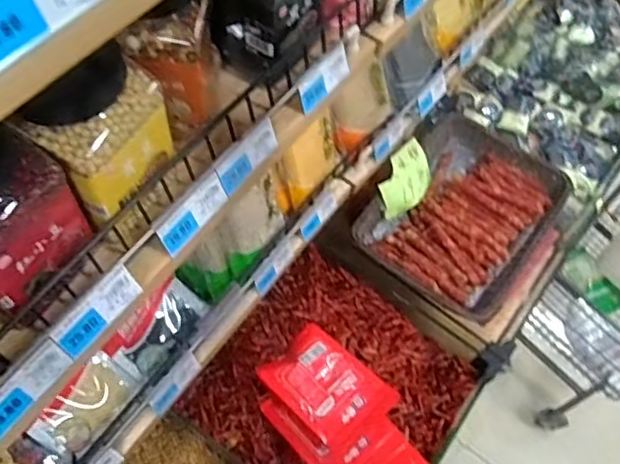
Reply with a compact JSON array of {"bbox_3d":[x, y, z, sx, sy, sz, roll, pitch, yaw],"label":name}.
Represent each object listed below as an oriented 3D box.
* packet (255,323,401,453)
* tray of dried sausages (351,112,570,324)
[{"bbox_3d":[0.029,0.254,1.002,0.189,0.033,0.138,42,67,18],"label":"packet"},{"bbox_3d":[0.308,-0.038,1.223,0.313,0.074,0.401,34,65,14],"label":"tray of dried sausages"}]

